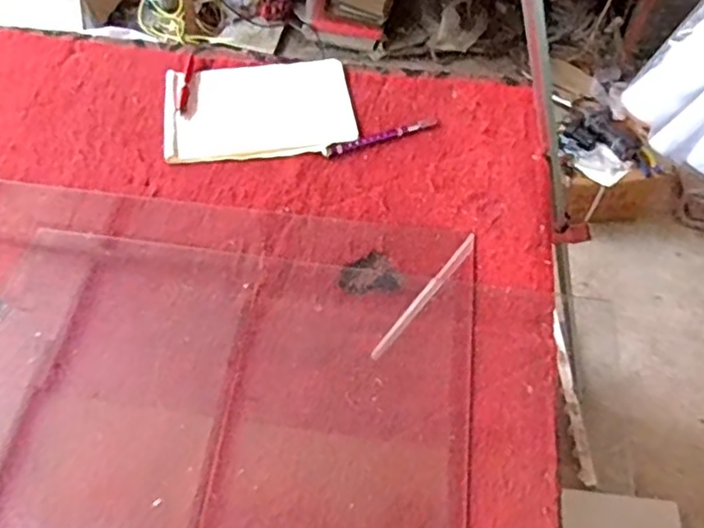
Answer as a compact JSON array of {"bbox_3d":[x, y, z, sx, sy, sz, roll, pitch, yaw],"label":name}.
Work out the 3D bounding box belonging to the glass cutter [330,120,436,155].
[{"bbox_3d":[0.044,-0.176,0.863,0.157,0.009,0.016,-18,56,-15],"label":"glass cutter"}]

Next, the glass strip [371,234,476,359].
[{"bbox_3d":[0.086,0.033,0.709,0.015,0.004,0.202,33,59,20],"label":"glass strip"}]

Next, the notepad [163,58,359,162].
[{"bbox_3d":[-0.133,-0.222,0.888,0.256,0.009,0.180,-7,57,-3],"label":"notepad"}]

